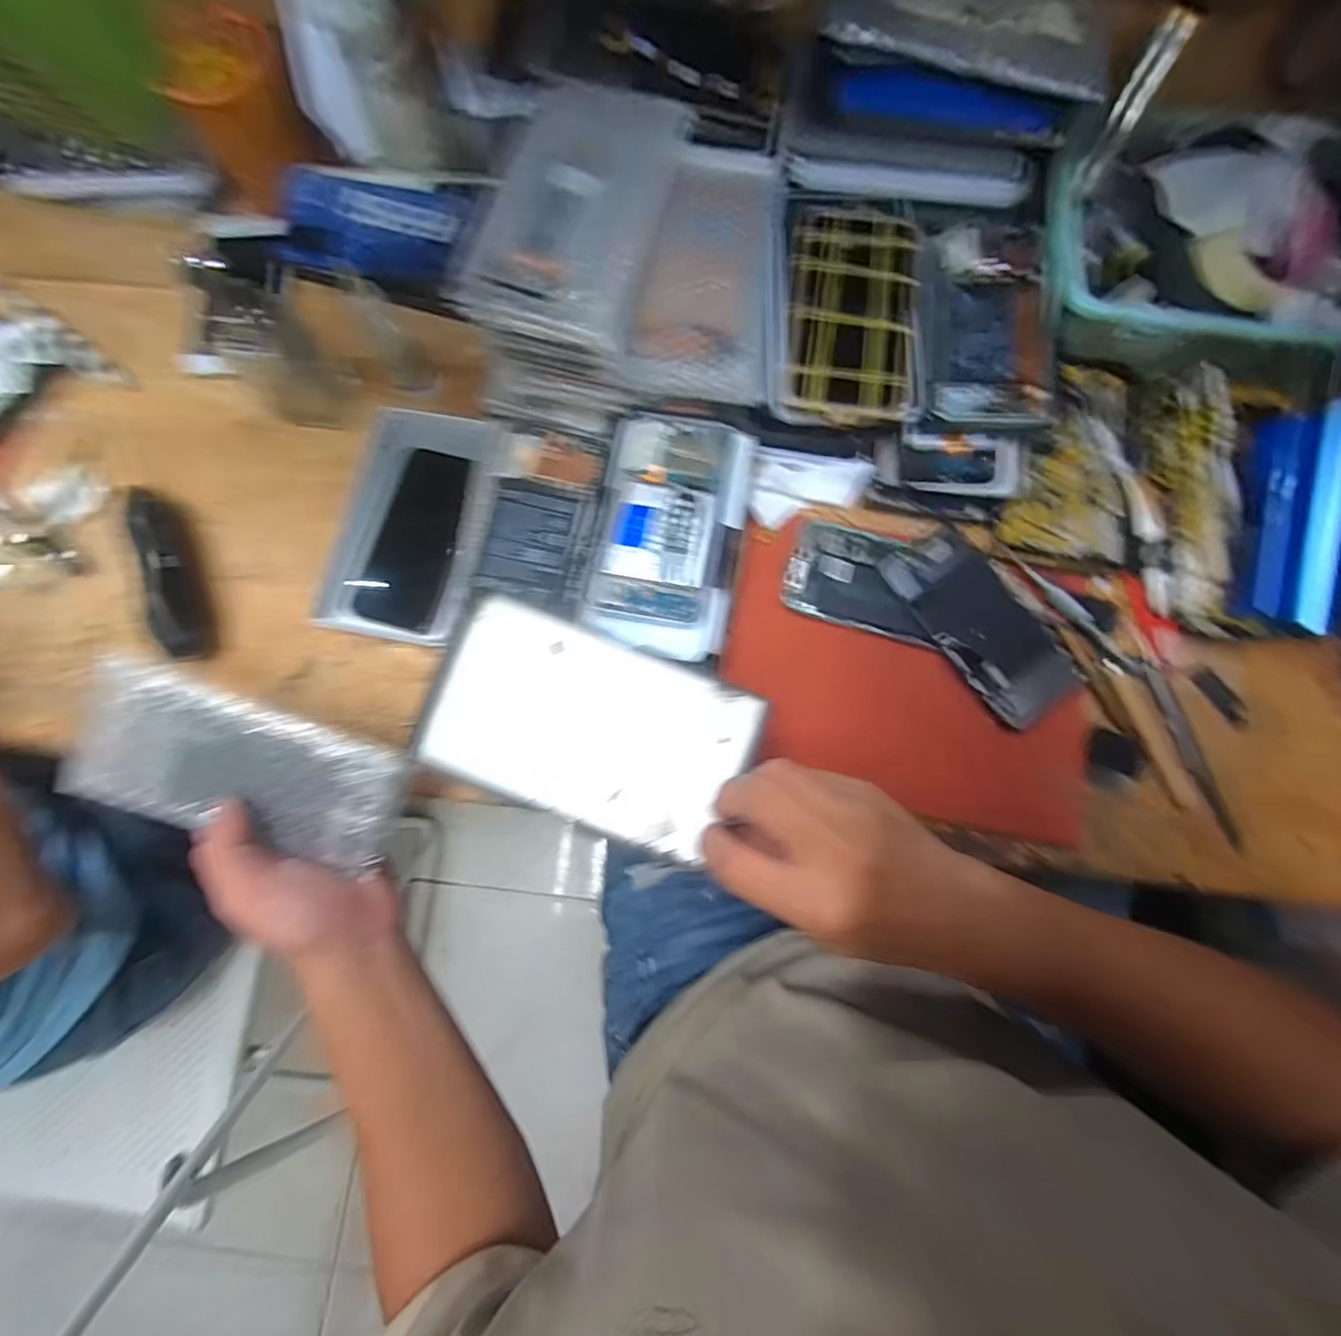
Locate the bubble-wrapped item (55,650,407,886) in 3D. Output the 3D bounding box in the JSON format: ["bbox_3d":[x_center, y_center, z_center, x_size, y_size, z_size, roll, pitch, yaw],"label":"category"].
[{"bbox_3d":[-0.243,0.059,0.327,0.169,0.009,0.081,21,100,-10],"label":"bubble-wrapped item"}]

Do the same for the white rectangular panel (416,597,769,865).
[{"bbox_3d":[-0.043,0.032,0.318,0.169,0.022,0.099,20,78,5],"label":"white rectangular panel"}]

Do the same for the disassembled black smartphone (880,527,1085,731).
[{"bbox_3d":[0.223,-0.034,0.408,0.076,0.009,0.147,-35,79,-7],"label":"disassembled black smartphone"}]

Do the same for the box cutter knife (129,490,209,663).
[{"bbox_3d":[-0.364,-0.067,0.417,0.025,0.037,0.127,-21,78,-4],"label":"box cutter knife"}]

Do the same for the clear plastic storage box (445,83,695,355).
[{"bbox_3d":[-0.057,-0.281,0.352,0.099,0.032,0.158,16,78,4],"label":"clear plastic storage box"}]

